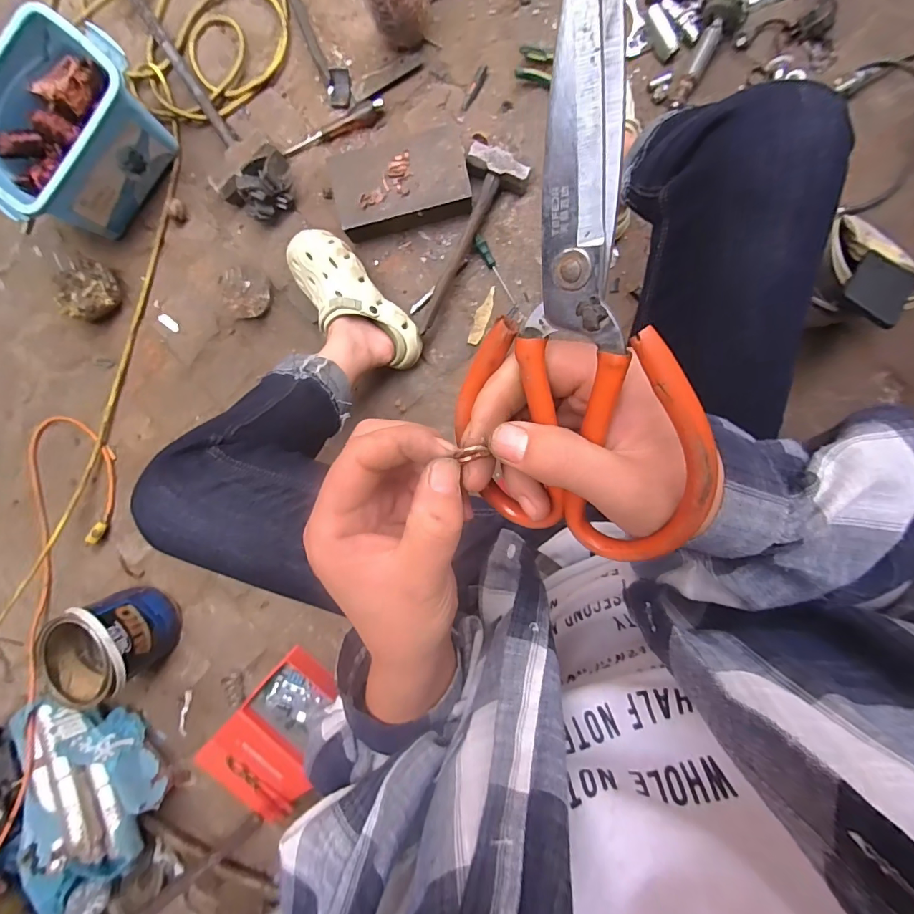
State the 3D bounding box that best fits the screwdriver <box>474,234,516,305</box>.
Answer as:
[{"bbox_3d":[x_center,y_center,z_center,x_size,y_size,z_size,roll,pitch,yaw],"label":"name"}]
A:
[{"bbox_3d":[0.068,-0.319,0.740,0.018,0.022,0.125,-34,93,6],"label":"screwdriver"}]

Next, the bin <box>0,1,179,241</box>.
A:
[{"bbox_3d":[-0.605,-0.504,0.693,0.191,0.140,0.293,33,97,0],"label":"bin"}]

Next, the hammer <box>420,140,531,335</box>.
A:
[{"bbox_3d":[0.011,-0.356,0.743,0.098,0.030,0.300,28,110,1],"label":"hammer"}]

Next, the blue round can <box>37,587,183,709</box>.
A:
[{"bbox_3d":[-0.633,0.340,0.796,0.173,0.159,0.164,-31,93,6],"label":"blue round can"}]

